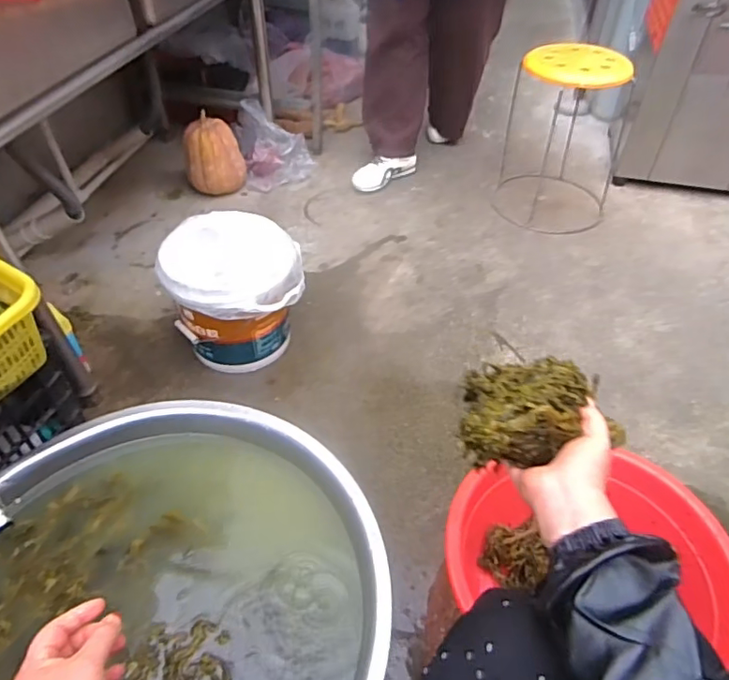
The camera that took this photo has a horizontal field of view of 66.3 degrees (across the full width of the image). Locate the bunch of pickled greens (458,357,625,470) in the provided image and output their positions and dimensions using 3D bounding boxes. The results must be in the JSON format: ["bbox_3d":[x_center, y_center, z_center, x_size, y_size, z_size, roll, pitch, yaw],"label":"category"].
[{"bbox_3d":[0.178,0.064,0.564,0.151,0.072,0.110,2,48,2],"label":"bunch of pickled greens"}]

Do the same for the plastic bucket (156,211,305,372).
[{"bbox_3d":[-0.273,-0.096,1.231,0.269,0.258,0.264,0,48,0],"label":"plastic bucket"}]

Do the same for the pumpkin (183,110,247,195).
[{"bbox_3d":[-0.457,-0.554,1.715,0.157,0.215,0.150,1,44,-1],"label":"pumpkin"}]

